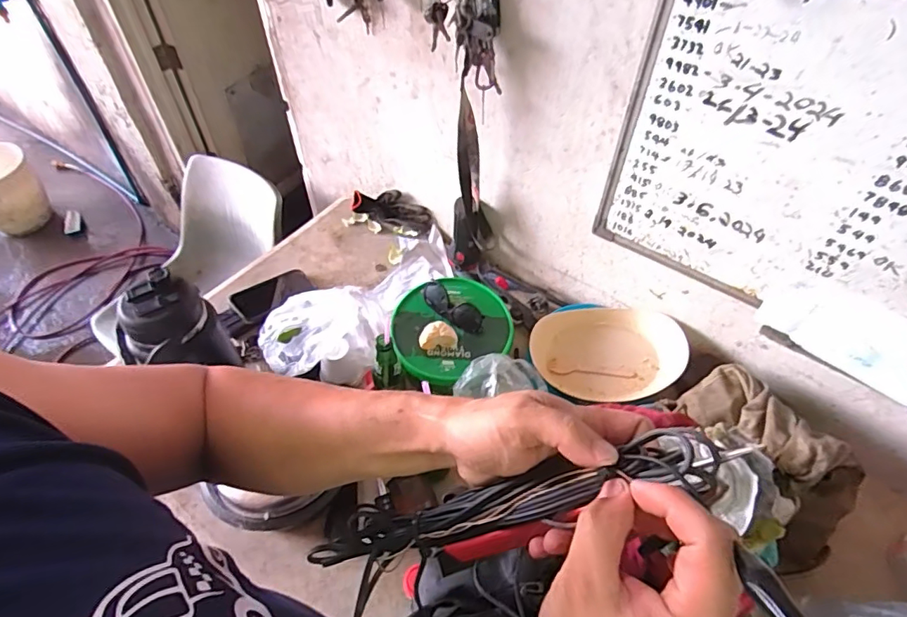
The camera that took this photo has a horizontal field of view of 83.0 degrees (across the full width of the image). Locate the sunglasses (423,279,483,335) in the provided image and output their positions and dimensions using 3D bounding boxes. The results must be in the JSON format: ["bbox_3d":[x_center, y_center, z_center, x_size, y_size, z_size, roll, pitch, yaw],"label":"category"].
[{"bbox_3d":[-0.005,-0.003,0.980,0.071,0.051,0.167,-26,39,-21],"label":"sunglasses"}]

